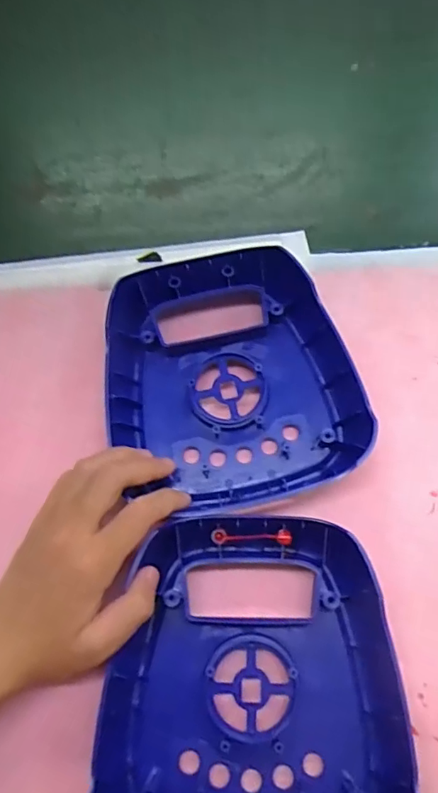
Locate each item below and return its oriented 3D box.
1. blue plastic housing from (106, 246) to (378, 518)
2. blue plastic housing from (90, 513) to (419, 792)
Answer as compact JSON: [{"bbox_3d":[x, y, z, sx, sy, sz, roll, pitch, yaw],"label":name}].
[{"bbox_3d":[0.005,-0.015,0.368,0.158,0.041,0.178,-16,73,-7],"label":"blue plastic housing"},{"bbox_3d":[0.020,0.164,0.302,0.162,0.042,0.182,4,72,0],"label":"blue plastic housing"}]

